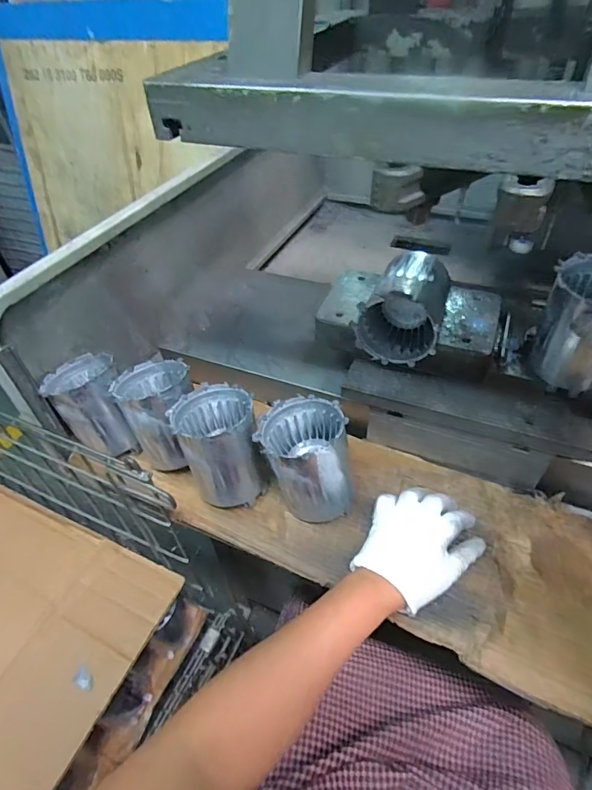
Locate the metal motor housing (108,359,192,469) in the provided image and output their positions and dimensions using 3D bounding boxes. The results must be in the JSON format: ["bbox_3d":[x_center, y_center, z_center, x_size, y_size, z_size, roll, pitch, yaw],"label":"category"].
[{"bbox_3d":[-0.176,0.018,0.579,0.097,0.105,0.105,10,48,13],"label":"metal motor housing"}]

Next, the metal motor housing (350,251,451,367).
[{"bbox_3d":[0.132,-0.110,0.551,0.098,0.092,0.108,13,49,15],"label":"metal motor housing"}]

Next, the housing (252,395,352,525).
[{"bbox_3d":[0.009,0.070,0.514,0.102,0.106,0.105,-7,47,-2],"label":"housing"}]

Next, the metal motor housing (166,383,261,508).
[{"bbox_3d":[-0.090,0.058,0.537,0.092,0.108,0.115,-17,48,-12],"label":"metal motor housing"}]

